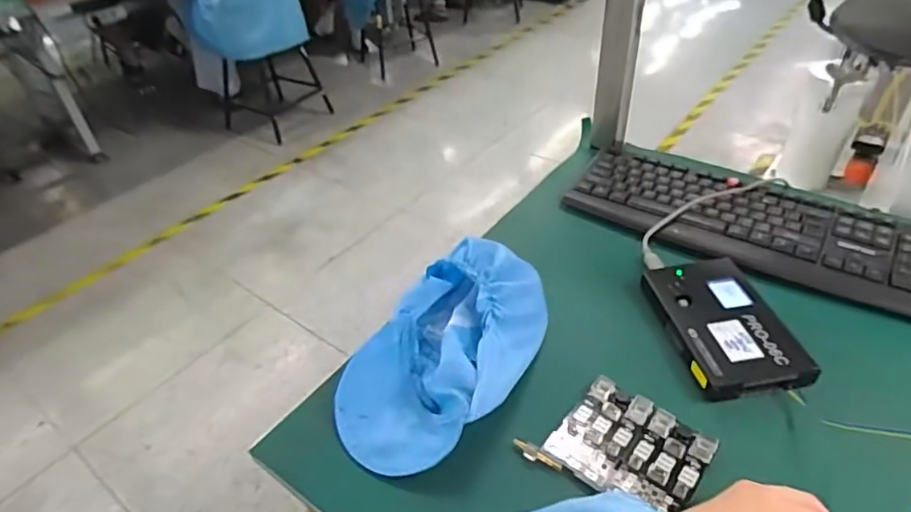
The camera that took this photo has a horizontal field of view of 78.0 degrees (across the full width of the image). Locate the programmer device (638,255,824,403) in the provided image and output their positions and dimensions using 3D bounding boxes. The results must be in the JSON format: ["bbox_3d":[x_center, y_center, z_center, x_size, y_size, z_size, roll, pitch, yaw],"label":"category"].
[{"bbox_3d":[0.263,0.067,0.557,0.104,0.022,0.160,-8,40,-4],"label":"programmer device"}]

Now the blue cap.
[{"bbox_3d":[-0.006,0.084,0.544,0.148,0.048,0.265,17,45,24],"label":"blue cap"}]

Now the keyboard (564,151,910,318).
[{"bbox_3d":[0.355,-0.034,0.665,0.437,0.031,0.156,22,47,28],"label":"keyboard"}]

